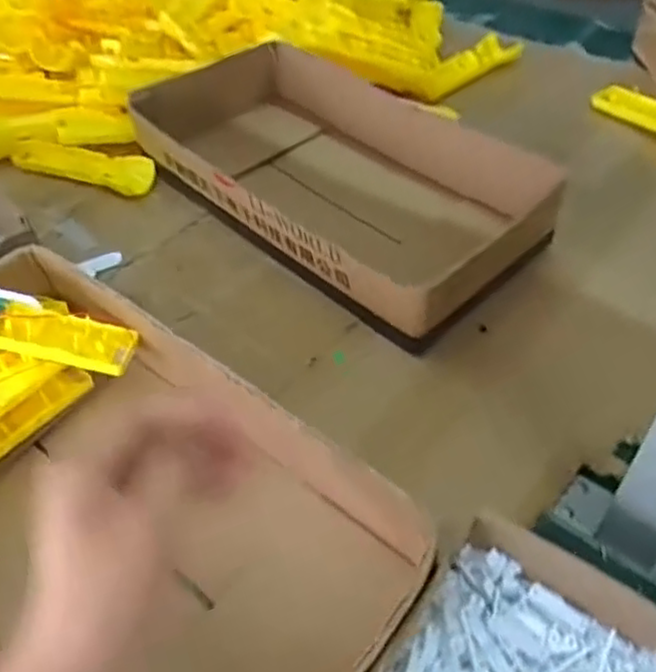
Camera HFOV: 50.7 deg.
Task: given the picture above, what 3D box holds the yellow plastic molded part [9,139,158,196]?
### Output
[{"bbox_3d":[-0.267,-0.192,0.768,0.156,0.026,0.051,12,49,15],"label":"yellow plastic molded part"}]

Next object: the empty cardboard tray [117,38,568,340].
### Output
[{"bbox_3d":[0.000,-0.160,0.699,0.212,0.080,0.416,-36,55,-26],"label":"empty cardboard tray"}]

